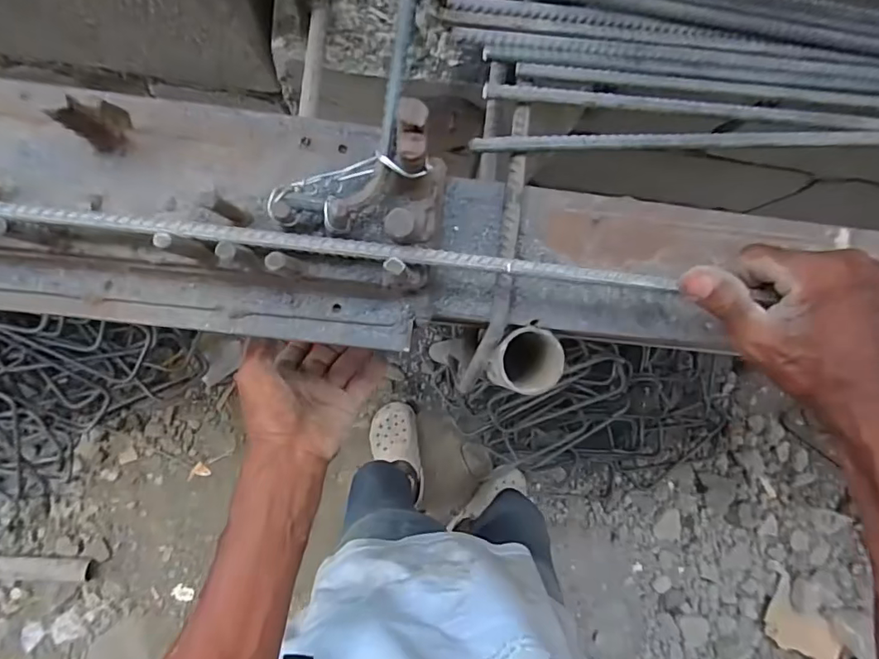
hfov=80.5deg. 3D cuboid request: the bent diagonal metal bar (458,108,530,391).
[{"bbox_3d":[0.044,-0.048,0.388,0.013,0.069,0.225,7,104,-6],"label":"bent diagonal metal bar"}]

